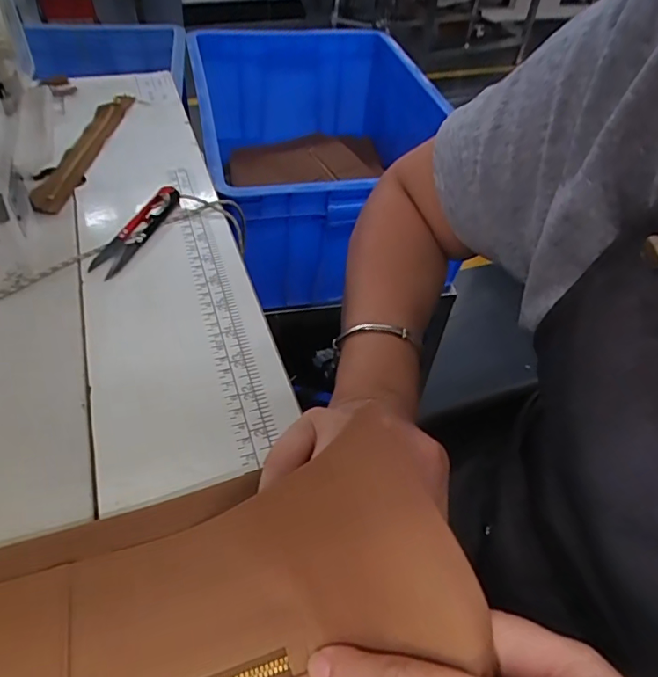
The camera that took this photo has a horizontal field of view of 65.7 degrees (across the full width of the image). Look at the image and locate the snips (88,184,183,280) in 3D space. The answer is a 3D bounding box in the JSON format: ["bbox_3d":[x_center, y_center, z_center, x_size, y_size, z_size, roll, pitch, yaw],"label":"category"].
[{"bbox_3d":[-0.145,-0.084,0.389,0.021,0.016,0.102,17,47,9],"label":"snips"}]

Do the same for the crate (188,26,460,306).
[{"bbox_3d":[-0.026,-0.315,0.838,0.348,0.214,0.545,-6,48,-11],"label":"crate"}]

